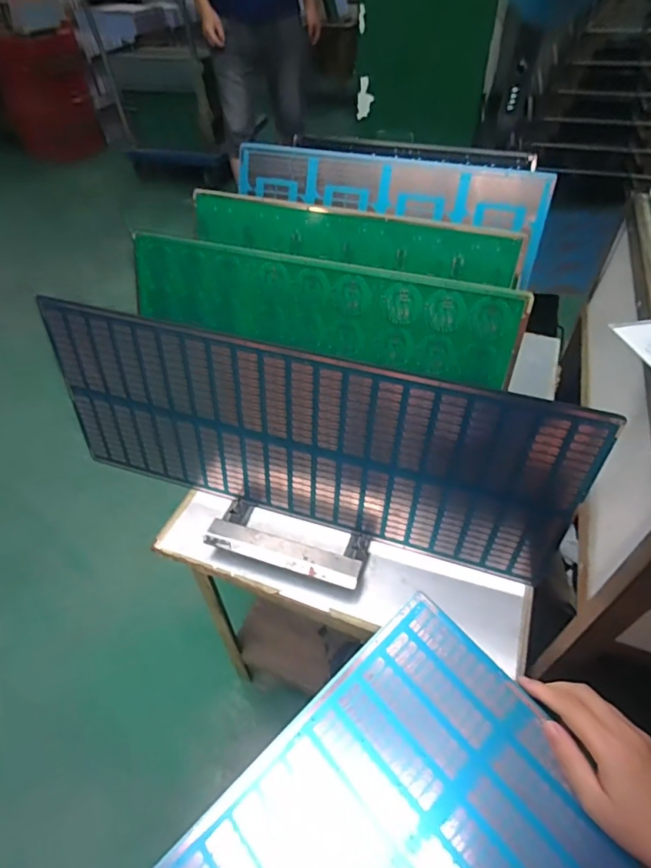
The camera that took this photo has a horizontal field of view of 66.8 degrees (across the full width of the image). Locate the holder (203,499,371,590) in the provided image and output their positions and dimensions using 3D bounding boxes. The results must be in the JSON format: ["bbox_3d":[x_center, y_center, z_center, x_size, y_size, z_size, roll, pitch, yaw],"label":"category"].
[{"bbox_3d":[-0.047,0.136,0.627,0.196,0.031,0.080,14,49,13],"label":"holder"}]

